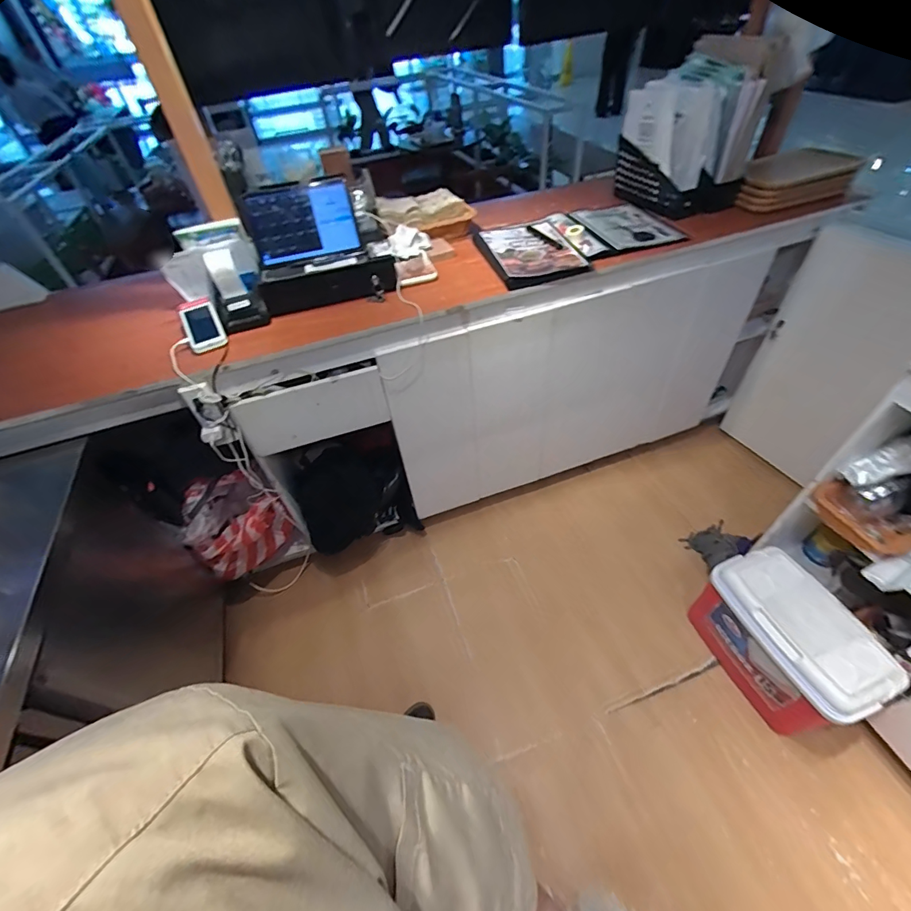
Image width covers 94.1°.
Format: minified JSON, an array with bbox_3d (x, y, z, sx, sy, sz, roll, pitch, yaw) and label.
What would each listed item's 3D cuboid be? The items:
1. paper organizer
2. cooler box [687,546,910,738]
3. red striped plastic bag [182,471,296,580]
[{"bbox_3d":[0.680,-0.950,1.237,0.290,0.350,0.306,-24,50,-15],"label":"paper organizer"},{"bbox_3d":[0.890,0.508,1.173,0.228,0.321,0.404,-17,49,-9],"label":"cooler box"},{"bbox_3d":[-0.684,0.219,1.363,0.274,0.291,0.211,-24,50,-15],"label":"red striped plastic bag"}]

